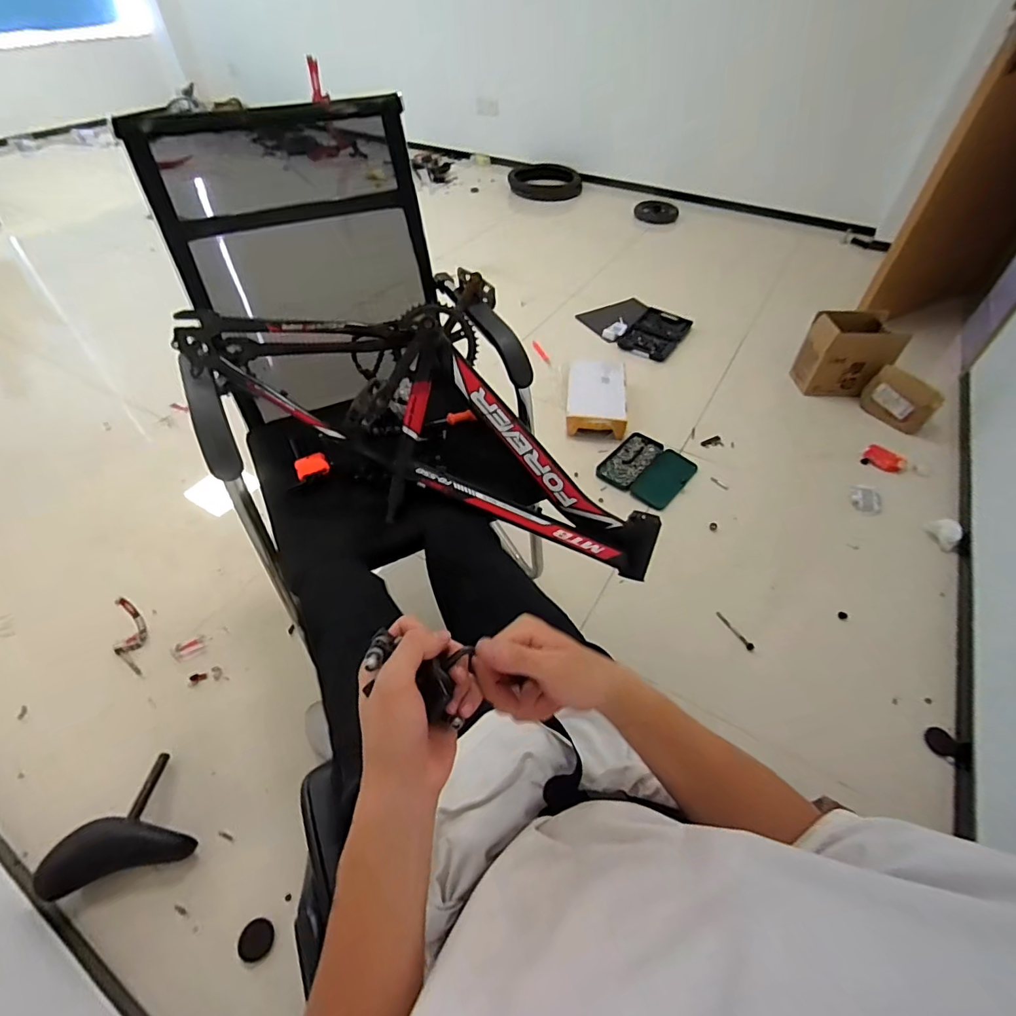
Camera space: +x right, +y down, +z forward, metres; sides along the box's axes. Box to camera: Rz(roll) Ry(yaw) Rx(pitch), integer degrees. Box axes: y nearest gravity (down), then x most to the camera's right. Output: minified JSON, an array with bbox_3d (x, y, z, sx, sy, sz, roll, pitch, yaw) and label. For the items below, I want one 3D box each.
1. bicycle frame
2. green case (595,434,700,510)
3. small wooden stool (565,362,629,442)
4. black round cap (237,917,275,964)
[{"bbox_3d":[-0.080,-0.183,0.931,0.837,0.279,0.459,34,56,-2],"label":"bicycle frame"},{"bbox_3d":[0.438,-0.124,1.587,0.247,0.029,0.270,34,59,23],"label":"green case"},{"bbox_3d":[0.311,-0.389,1.751,0.204,0.075,0.319,6,49,4],"label":"small wooden stool"},{"bbox_3d":[-0.416,0.715,0.831,0.060,0.014,0.055,1,48,-1],"label":"black round cap"}]

